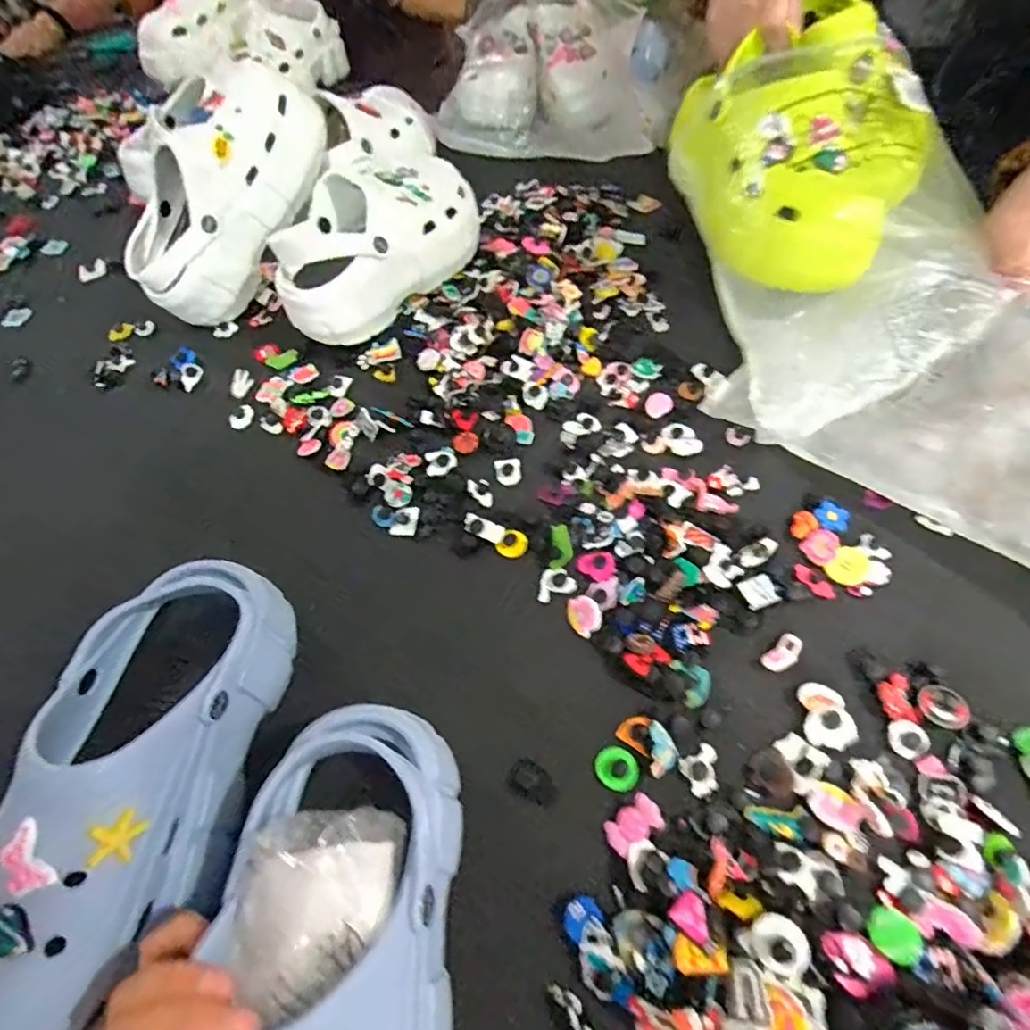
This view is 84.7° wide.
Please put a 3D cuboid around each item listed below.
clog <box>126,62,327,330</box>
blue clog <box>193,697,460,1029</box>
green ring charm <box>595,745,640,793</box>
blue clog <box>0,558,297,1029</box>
[{"bbox_3d":[-0.298,-0.322,0.563,0.094,0.113,0.253,33,94,21],"label":"clog"},{"bbox_3d":[-0.082,0.211,0.246,0.098,0.083,0.252,0,58,3],"label":"blue clog"},{"bbox_3d":[0.064,0.158,0.352,0.026,0.004,0.024,32,64,21],"label":"green ring charm"},{"bbox_3d":[-0.212,0.142,0.305,0.107,0.089,0.256,5,58,6],"label":"blue clog"}]

